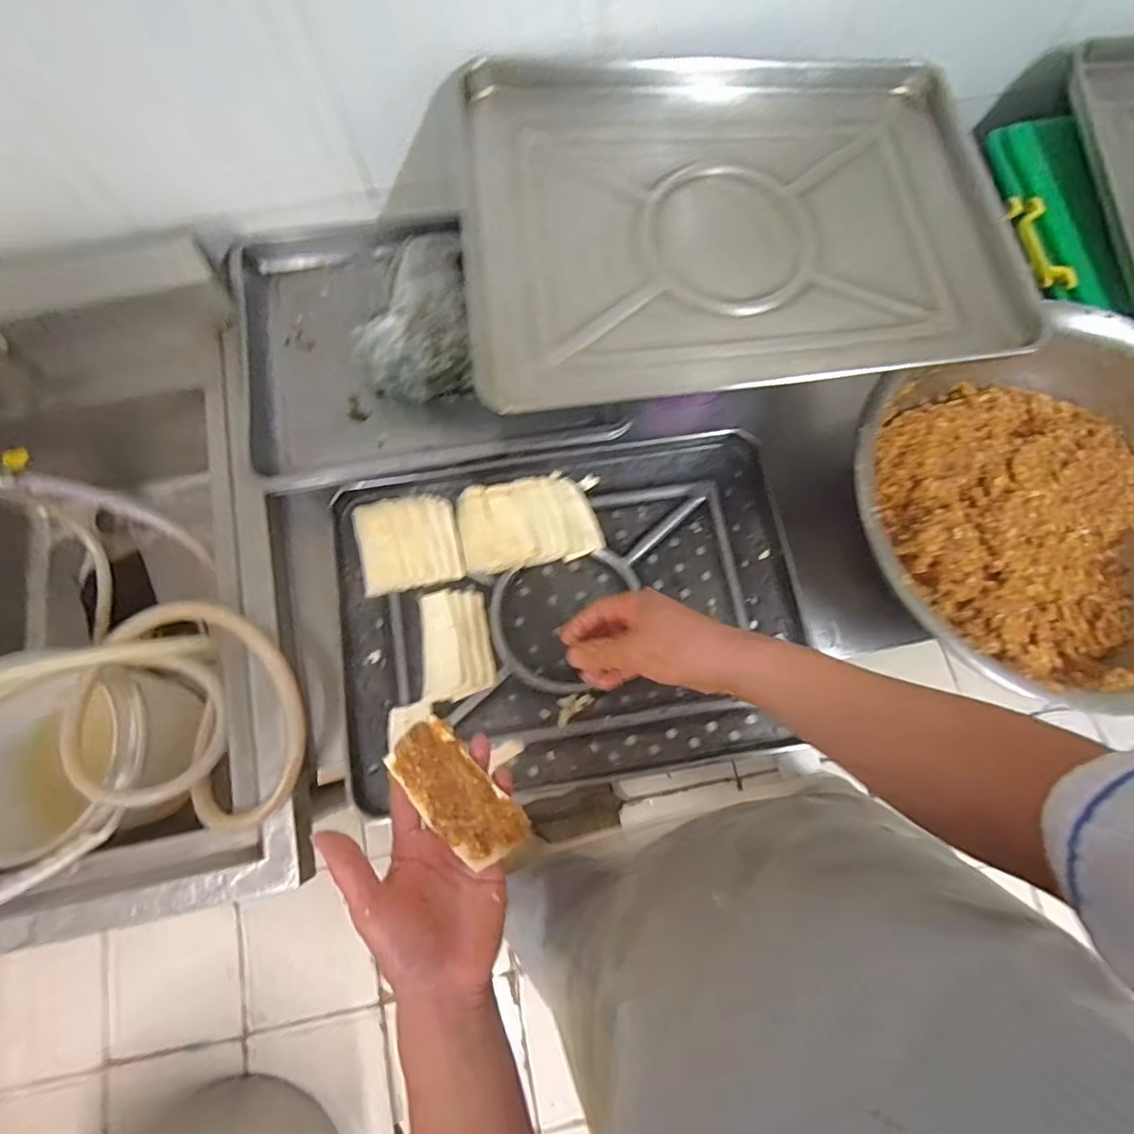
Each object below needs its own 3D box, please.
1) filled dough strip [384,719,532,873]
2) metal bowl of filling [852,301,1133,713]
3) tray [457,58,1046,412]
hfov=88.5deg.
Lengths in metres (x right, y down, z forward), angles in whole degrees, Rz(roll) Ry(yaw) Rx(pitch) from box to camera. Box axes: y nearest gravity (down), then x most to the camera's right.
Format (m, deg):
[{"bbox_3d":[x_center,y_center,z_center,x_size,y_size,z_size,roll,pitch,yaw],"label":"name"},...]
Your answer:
[{"bbox_3d":[-0.089,0.183,0.470,0.124,0.014,0.057,44,79,8],"label":"filled dough strip"},{"bbox_3d":[0.553,-0.067,0.680,0.446,0.131,0.412,0,75,-1],"label":"metal bowl of filling"},{"bbox_3d":[0.169,-0.378,0.641,0.560,0.070,0.384,-6,76,-2],"label":"tray"}]

